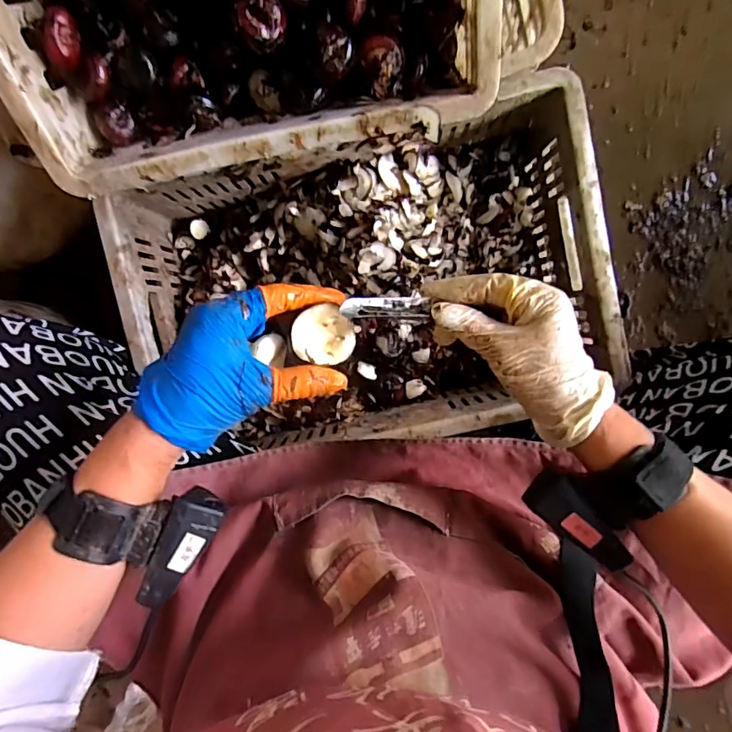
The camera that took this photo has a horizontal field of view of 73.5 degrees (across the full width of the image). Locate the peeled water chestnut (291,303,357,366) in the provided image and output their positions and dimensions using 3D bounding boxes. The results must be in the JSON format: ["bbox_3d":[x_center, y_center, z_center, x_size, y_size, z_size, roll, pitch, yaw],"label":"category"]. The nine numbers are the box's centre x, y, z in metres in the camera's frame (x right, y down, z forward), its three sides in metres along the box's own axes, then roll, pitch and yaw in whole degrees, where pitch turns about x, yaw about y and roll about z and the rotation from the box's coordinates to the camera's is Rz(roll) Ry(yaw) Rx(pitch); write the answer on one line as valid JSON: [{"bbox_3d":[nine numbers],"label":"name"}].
[{"bbox_3d":[-0.029,-0.019,0.321,0.041,0.026,0.035,0,88,-21],"label":"peeled water chestnut"}]

